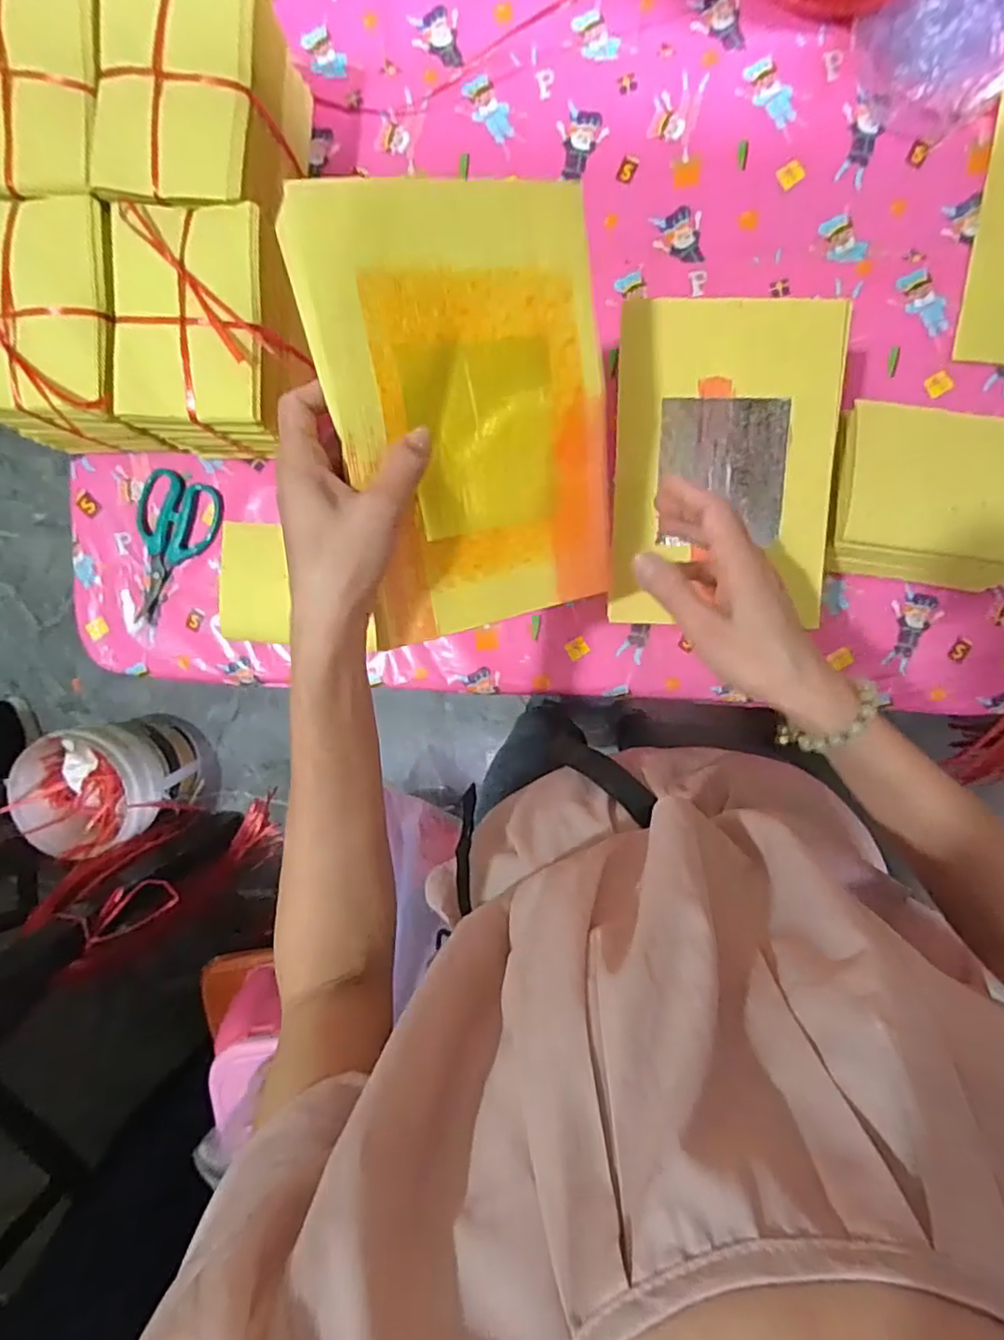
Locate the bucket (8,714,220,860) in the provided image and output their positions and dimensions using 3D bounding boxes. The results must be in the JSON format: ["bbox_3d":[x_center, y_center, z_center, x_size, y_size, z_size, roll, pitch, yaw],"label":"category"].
[{"bbox_3d":[-0.825,0.230,1.380,0.247,0.328,0.244,0,97,4],"label":"bucket"}]

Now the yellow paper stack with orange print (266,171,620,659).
[{"bbox_3d":[-0.013,-0.139,0.353,0.158,0.011,0.225,-17,109,-21],"label":"yellow paper stack with orange print"}]

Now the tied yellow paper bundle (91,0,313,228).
[{"bbox_3d":[-0.241,-0.445,0.529,0.123,0.132,0.160,4,97,4],"label":"tied yellow paper bundle"}]

